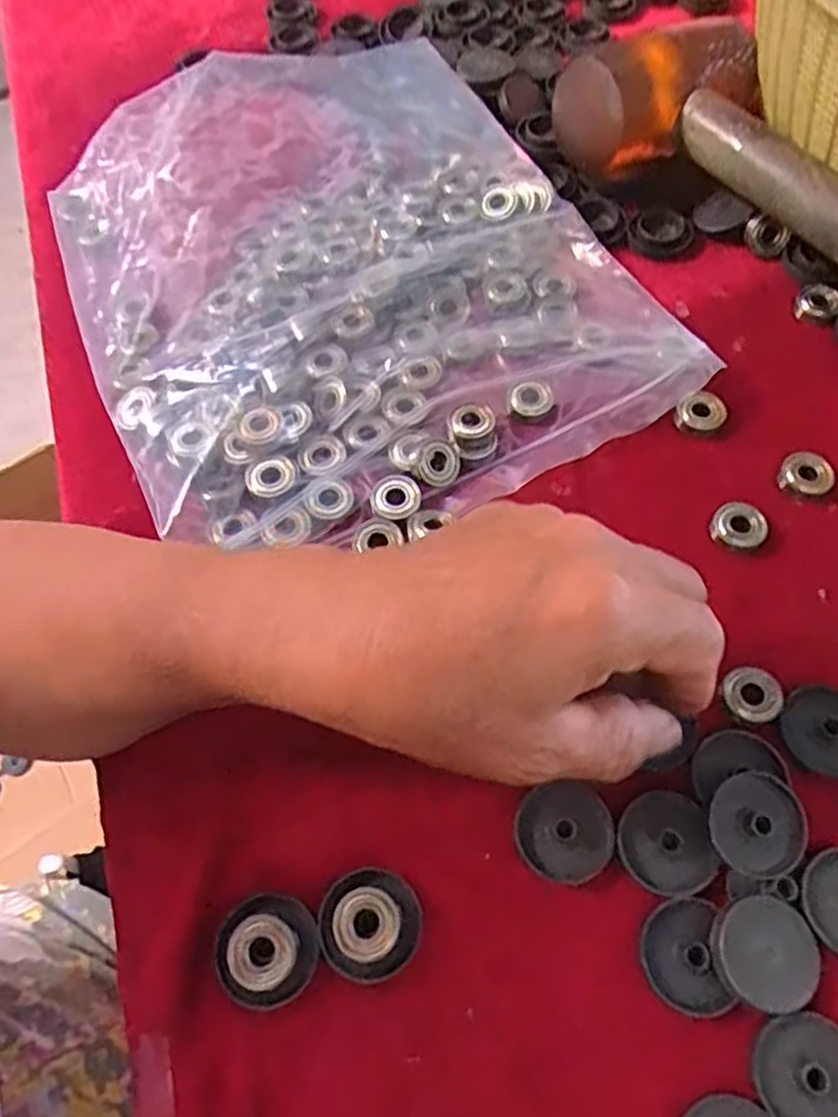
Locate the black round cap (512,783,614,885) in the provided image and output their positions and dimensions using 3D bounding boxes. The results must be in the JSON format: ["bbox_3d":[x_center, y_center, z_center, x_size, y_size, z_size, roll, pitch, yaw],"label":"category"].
[{"bbox_3d":[0.050,0.096,0.263,0.033,0.004,0.030,-1,62,2],"label":"black round cap"}]

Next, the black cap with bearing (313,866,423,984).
[{"bbox_3d":[-0.016,0.120,0.248,0.033,0.011,0.032,-1,62,2],"label":"black cap with bearing"}]

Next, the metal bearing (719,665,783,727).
[{"bbox_3d":[0.124,0.051,0.281,0.021,0.005,0.020,-10,62,-3],"label":"metal bearing"}]

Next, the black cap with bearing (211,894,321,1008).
[{"bbox_3d":[-0.050,0.126,0.245,0.033,0.012,0.032,-1,62,2],"label":"black cap with bearing"}]

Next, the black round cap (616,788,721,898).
[{"bbox_3d":[0.084,0.096,0.258,0.030,0.004,0.033,-1,62,2],"label":"black round cap"}]

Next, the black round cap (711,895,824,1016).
[{"bbox_3d":[0.112,0.126,0.243,0.033,0.004,0.032,-1,62,2],"label":"black round cap"}]

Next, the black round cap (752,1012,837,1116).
[{"bbox_3d":[0.119,0.157,0.229,0.032,0.004,0.033,-1,62,2],"label":"black round cap"}]

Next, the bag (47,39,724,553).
[{"bbox_3d":[-0.039,-0.139,0.365,0.249,0.053,0.275,-28,64,-12],"label":"bag"}]

